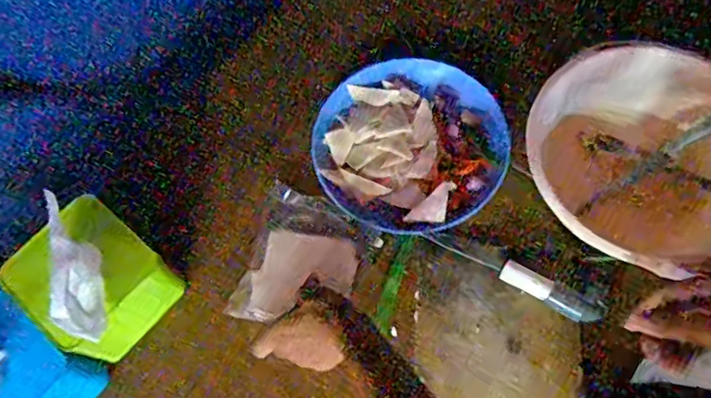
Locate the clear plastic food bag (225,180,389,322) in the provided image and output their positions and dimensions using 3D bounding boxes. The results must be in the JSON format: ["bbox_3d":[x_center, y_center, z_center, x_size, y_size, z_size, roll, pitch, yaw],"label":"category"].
[{"bbox_3d":[-0.061,0.074,0.664,0.133,0.021,0.155,23,70,12],"label":"clear plastic food bag"}]

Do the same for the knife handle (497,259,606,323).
[{"bbox_3d":[0.199,0.096,0.605,0.103,0.018,0.024,29,72,14],"label":"knife handle"}]

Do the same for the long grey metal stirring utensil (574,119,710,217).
[{"bbox_3d":[0.340,-0.050,0.644,0.224,0.010,0.017,-38,67,22],"label":"long grey metal stirring utensil"}]

